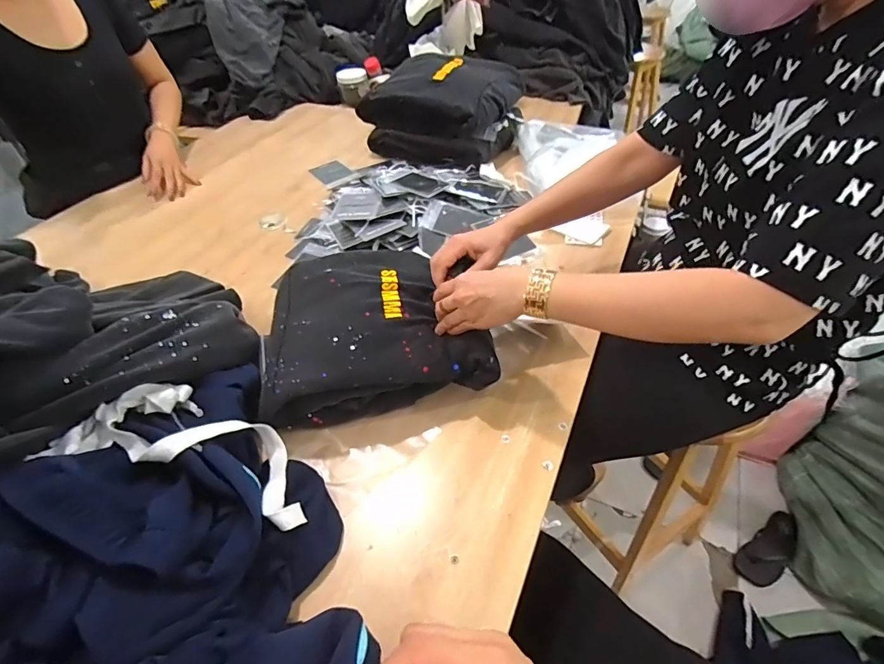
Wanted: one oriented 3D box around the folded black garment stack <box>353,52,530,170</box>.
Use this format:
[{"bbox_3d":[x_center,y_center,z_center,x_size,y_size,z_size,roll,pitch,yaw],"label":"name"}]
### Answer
[{"bbox_3d":[0.009,-0.520,1.064,0.305,0.183,0.227,22,51,23],"label":"folded black garment stack"}]

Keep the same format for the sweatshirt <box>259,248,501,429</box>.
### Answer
[{"bbox_3d":[-0.091,-0.004,0.627,0.281,0.111,0.238,-8,46,-4],"label":"sweatshirt"}]

